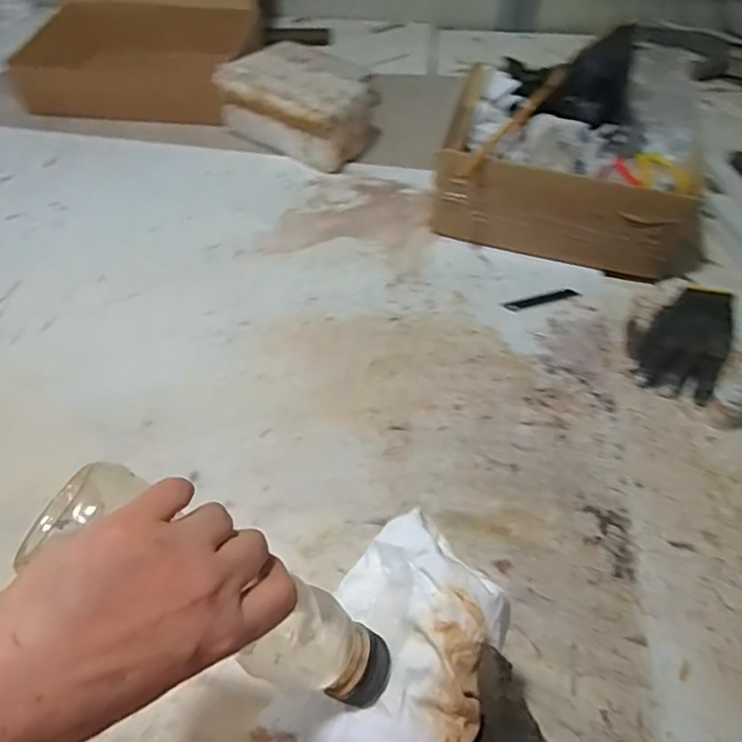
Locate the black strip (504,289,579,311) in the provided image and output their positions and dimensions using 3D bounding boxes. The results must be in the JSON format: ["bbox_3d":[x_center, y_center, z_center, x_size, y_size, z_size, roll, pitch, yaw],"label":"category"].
[{"bbox_3d":[0.213,-0.090,0.728,0.094,0.004,0.015,-14,54,-10],"label":"black strip"}]

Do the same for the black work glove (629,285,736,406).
[{"bbox_3d":[0.369,-0.042,0.688,0.109,0.032,0.176,30,58,21],"label":"black work glove"}]

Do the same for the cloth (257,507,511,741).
[{"bbox_3d":[0.017,0.169,0.351,0.104,0.064,0.161,23,56,17],"label":"cloth"}]

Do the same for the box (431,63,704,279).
[{"bbox_3d":[0.269,-0.257,0.772,0.343,0.130,0.198,14,54,11],"label":"box"}]

